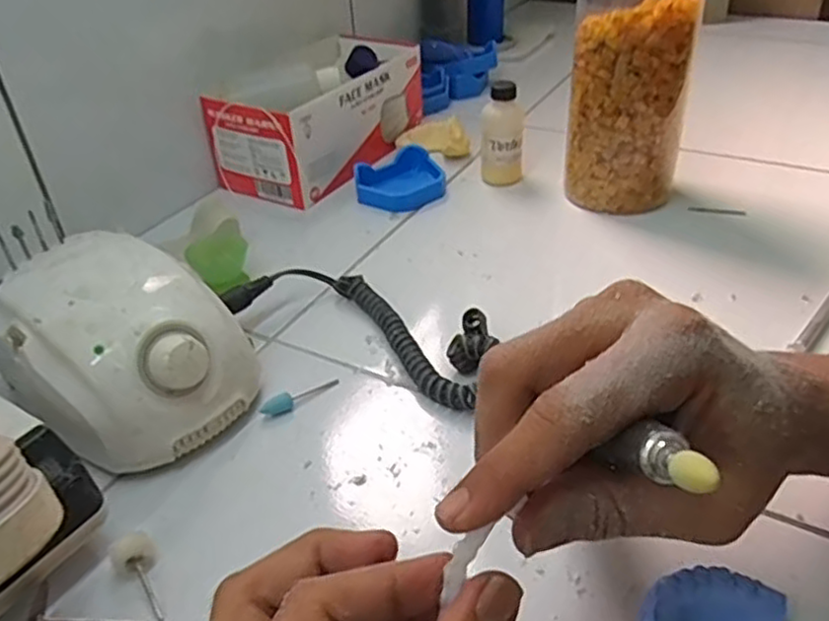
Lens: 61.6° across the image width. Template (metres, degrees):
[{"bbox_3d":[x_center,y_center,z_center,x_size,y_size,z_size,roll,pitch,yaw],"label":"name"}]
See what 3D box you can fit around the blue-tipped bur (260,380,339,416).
[{"bbox_3d":[-0.067,0.048,0.404,0.049,0.010,0.009,-29,43,-30],"label":"blue-tipped bur"}]

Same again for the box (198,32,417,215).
[{"bbox_3d":[-0.089,-0.192,0.661,0.114,0.089,0.207,18,42,28],"label":"box"}]

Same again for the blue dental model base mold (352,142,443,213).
[{"bbox_3d":[-0.013,-0.117,0.610,0.076,0.025,0.073,-7,36,-4],"label":"blue dental model base mold"}]

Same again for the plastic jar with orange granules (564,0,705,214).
[{"bbox_3d":[0.165,-0.183,0.531,0.086,0.215,0.070,5,37,12],"label":"plastic jar with orange granules"}]

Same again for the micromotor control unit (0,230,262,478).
[{"bbox_3d":[-0.165,0.023,0.390,0.135,0.082,0.105,17,41,27],"label":"micromotor control unit"}]

